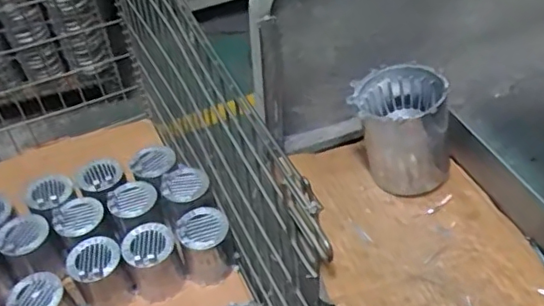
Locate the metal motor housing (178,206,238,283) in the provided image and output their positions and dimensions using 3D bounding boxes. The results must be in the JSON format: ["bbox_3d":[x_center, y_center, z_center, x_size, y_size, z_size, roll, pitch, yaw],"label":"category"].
[{"bbox_3d":[-0.115,0.169,1.012,0.087,0.118,0.094,-3,45,3],"label":"metal motor housing"}]

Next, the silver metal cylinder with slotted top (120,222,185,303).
[{"bbox_3d":[-0.207,0.192,0.996,0.087,0.120,0.092,-17,46,-12],"label":"silver metal cylinder with slotted top"}]

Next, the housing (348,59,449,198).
[{"bbox_3d":[0.141,-0.024,0.619,0.108,0.116,0.093,11,47,16],"label":"housing"}]

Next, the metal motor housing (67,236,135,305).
[{"bbox_3d":[-0.295,0.213,0.984,0.087,0.119,0.090,-26,49,-19],"label":"metal motor housing"}]

